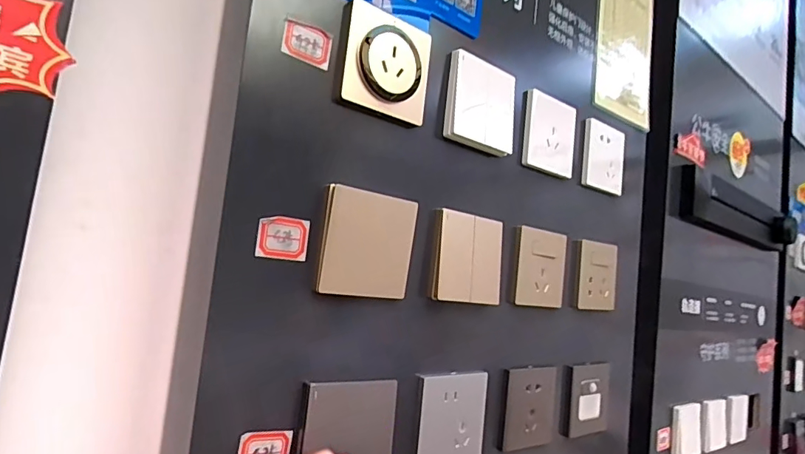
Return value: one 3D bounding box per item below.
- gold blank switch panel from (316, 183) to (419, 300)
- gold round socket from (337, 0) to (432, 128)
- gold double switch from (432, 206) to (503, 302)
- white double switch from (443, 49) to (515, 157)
[{"bbox_3d":[-0.027,0.014,0.399,0.085,0.083,0.007,11,-2,-34],"label":"gold blank switch panel"},{"bbox_3d":[-0.011,-0.137,0.414,0.086,0.087,0.012,11,-7,-35],"label":"gold round socket"},{"bbox_3d":[0.067,0.031,0.476,0.091,0.083,0.009,11,-6,-35],"label":"gold double switch"},{"bbox_3d":[0.081,-0.119,0.485,0.085,0.084,0.015,11,-7,-35],"label":"white double switch"}]

